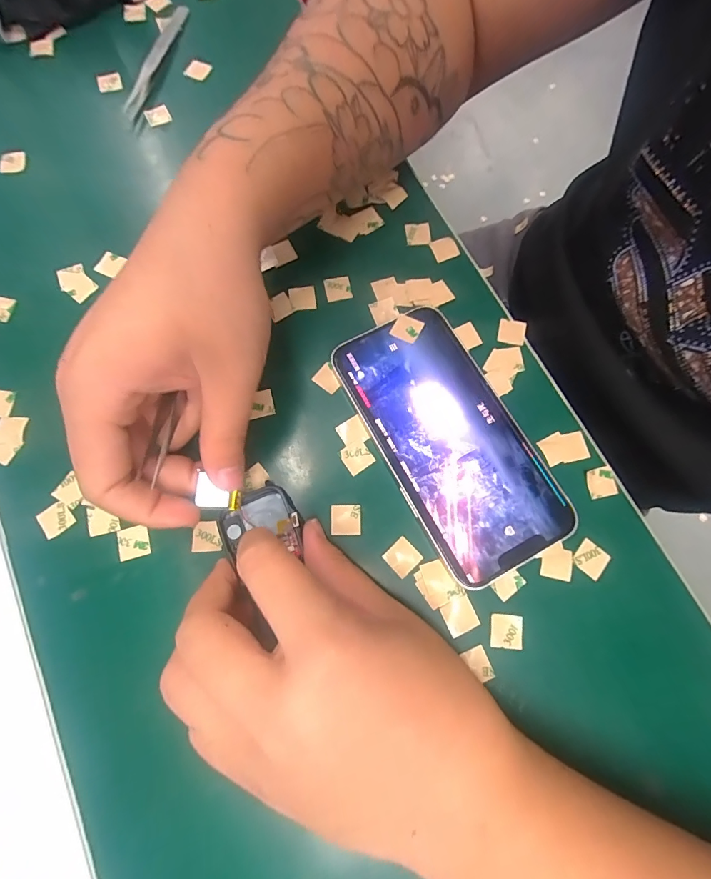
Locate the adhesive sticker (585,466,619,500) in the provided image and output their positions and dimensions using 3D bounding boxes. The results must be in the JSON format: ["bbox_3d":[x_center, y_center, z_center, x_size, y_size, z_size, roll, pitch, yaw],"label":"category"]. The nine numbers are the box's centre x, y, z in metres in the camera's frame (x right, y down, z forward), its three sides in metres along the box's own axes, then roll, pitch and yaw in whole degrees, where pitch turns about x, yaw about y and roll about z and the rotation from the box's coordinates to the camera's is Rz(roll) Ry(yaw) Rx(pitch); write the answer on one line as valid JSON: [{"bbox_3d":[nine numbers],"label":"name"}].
[{"bbox_3d":[0.130,0.023,0.220,0.015,0.004,0.015,-14,75,0],"label":"adhesive sticker"}]

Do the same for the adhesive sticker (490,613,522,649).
[{"bbox_3d":[0.073,0.093,0.201,0.015,0.004,0.015,5,74,3],"label":"adhesive sticker"}]

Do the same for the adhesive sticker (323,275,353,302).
[{"bbox_3d":[-0.011,-0.091,0.248,0.015,0.004,0.014,-12,75,-3],"label":"adhesive sticker"}]

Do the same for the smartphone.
[{"bbox_3d":[0.048,-0.003,0.218,0.071,0.004,0.143,-27,77,-7],"label":"smartphone"}]

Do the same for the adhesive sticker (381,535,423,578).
[{"bbox_3d":[0.024,0.059,0.207,0.015,0.004,0.015,-42,79,-10],"label":"adhesive sticker"}]

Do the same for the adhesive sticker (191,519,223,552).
[{"bbox_3d":[-0.075,0.048,0.209,0.015,0.004,0.015,-3,75,-1],"label":"adhesive sticker"}]

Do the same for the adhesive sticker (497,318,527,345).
[{"bbox_3d":[0.092,-0.063,0.243,0.015,0.004,0.015,16,76,4],"label":"adhesive sticker"}]

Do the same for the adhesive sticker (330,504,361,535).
[{"bbox_3d":[-0.005,0.041,0.213,0.015,0.004,0.015,-3,74,-1],"label":"adhesive sticker"}]

